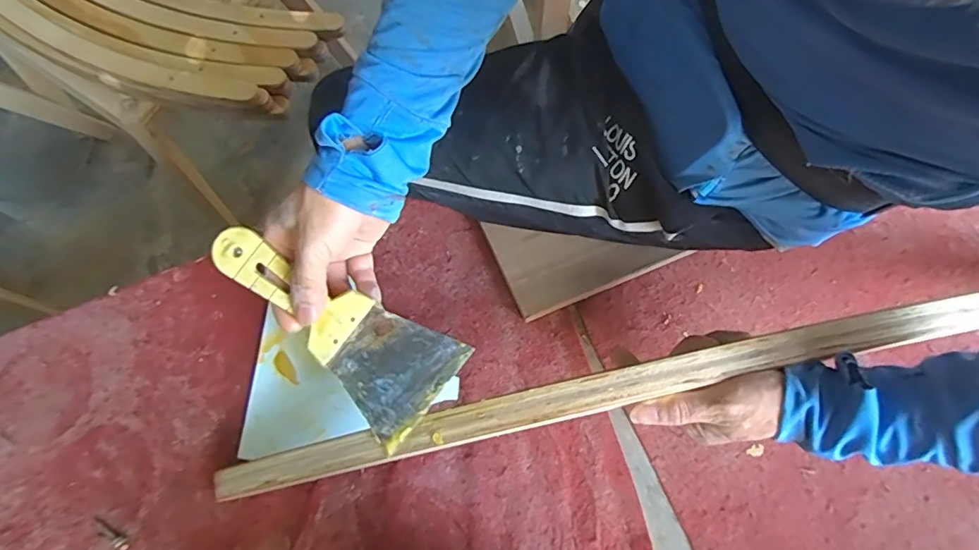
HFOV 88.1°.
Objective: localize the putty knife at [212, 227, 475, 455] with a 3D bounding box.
[{"bbox_3d":[-0.120,0.036,0.386,0.196,0.022,0.090,39,80,-4],"label":"putty knife"}]

